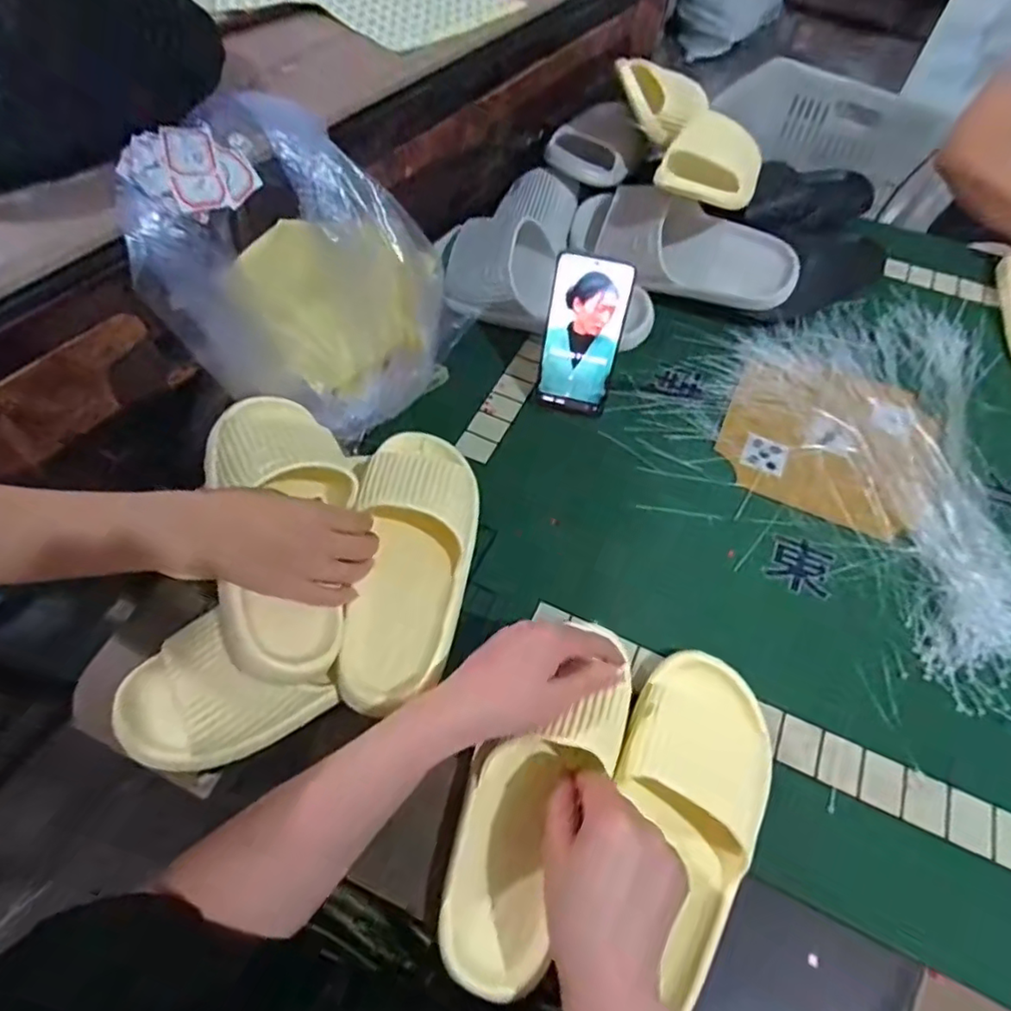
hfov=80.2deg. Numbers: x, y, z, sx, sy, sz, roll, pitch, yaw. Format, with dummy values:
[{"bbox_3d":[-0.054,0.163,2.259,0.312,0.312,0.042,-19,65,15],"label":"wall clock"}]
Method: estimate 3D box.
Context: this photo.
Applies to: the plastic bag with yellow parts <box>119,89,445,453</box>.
[{"bbox_3d":[-0.155,-0.187,0.514,0.205,0.227,0.162,-4,58,-5],"label":"plastic bag with yellow parts"}]

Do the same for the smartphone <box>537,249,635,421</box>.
[{"bbox_3d":[0.075,-0.164,0.592,0.073,0.154,0.012,14,36,6],"label":"smartphone"}]

